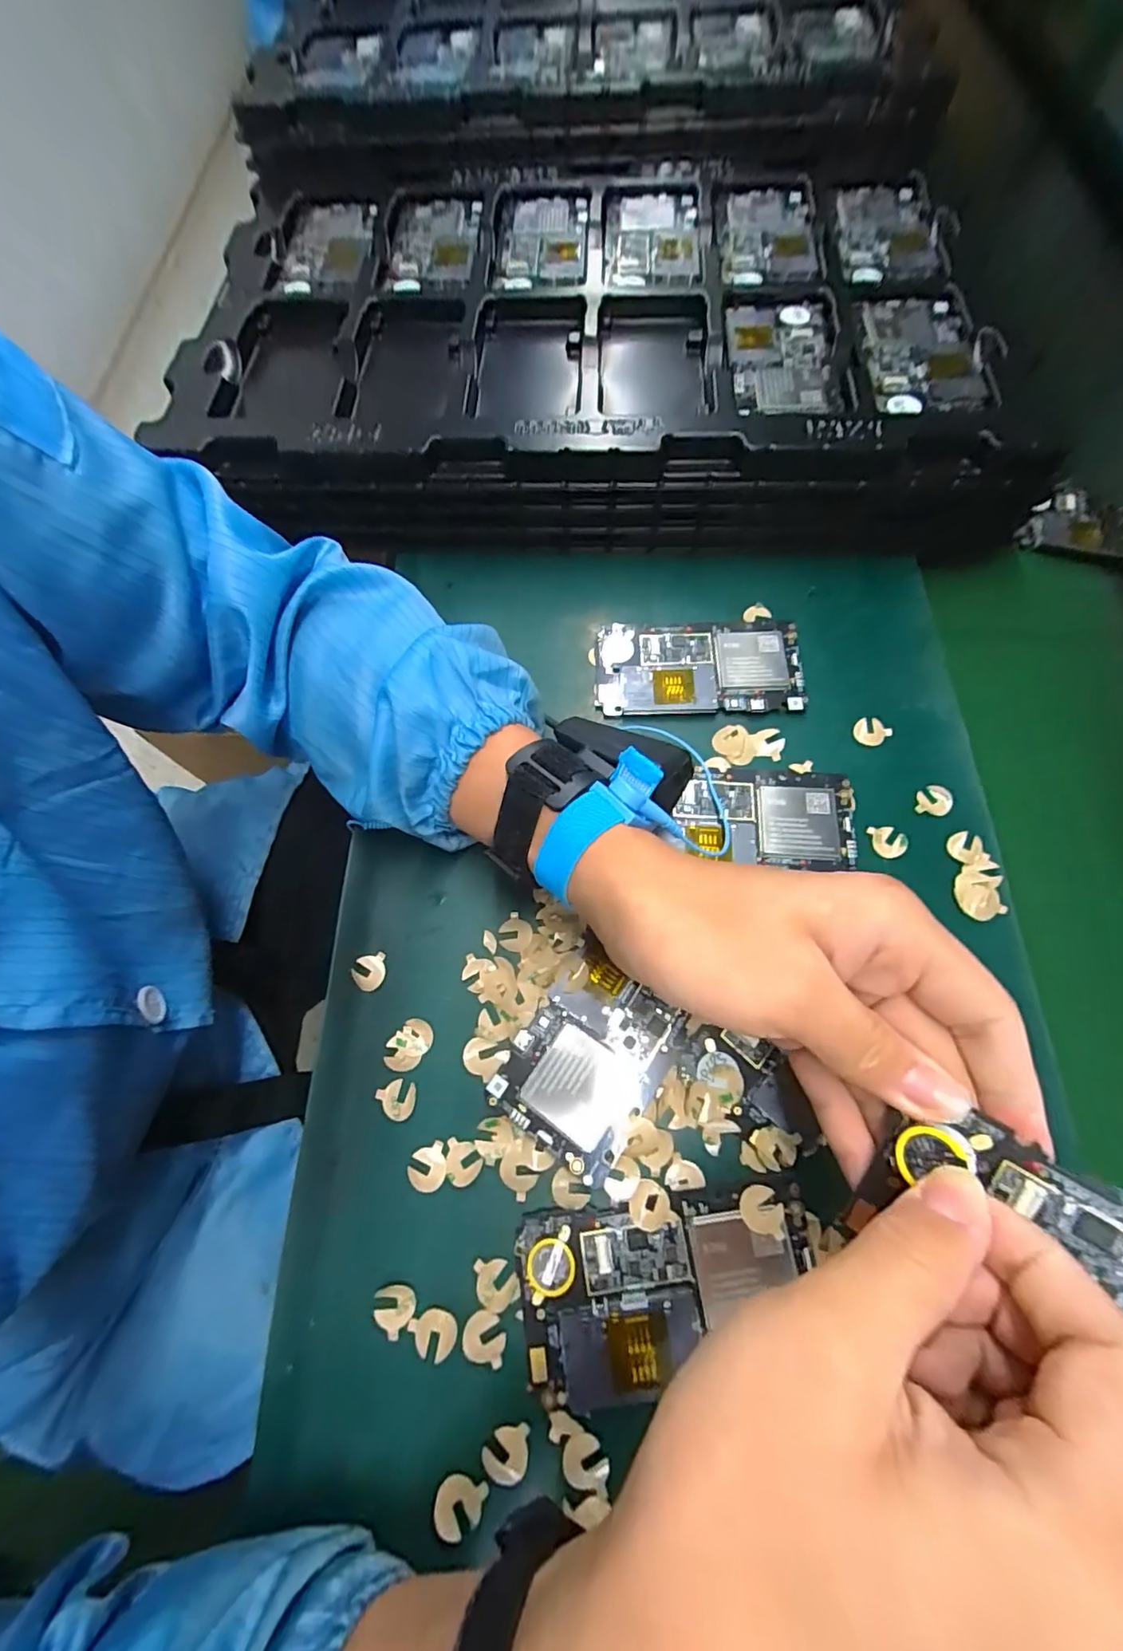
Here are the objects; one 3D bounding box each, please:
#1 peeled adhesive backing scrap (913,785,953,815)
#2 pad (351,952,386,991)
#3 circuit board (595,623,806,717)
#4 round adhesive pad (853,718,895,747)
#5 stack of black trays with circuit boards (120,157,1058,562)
[{"bbox_3d":[0.210,-0.014,0.306,0.022,0.004,0.017,-23,71,-8],"label":"peeled adhesive backing scrap"},{"bbox_3d":[-0.099,0.076,0.280,0.017,0.004,0.017,0,70,0],"label":"pad"},{"bbox_3d":[0.086,-0.099,0.340,0.125,0.008,0.066,1,70,1],"label":"circuit board"},{"bbox_3d":[0.185,-0.056,0.323,0.019,0.004,0.018,0,70,0],"label":"round adhesive pad"},{"bbox_3d":[0.024,-0.359,0.414,0.551,0.083,0.344,1,70,1],"label":"stack of black trays with circuit boards"}]

